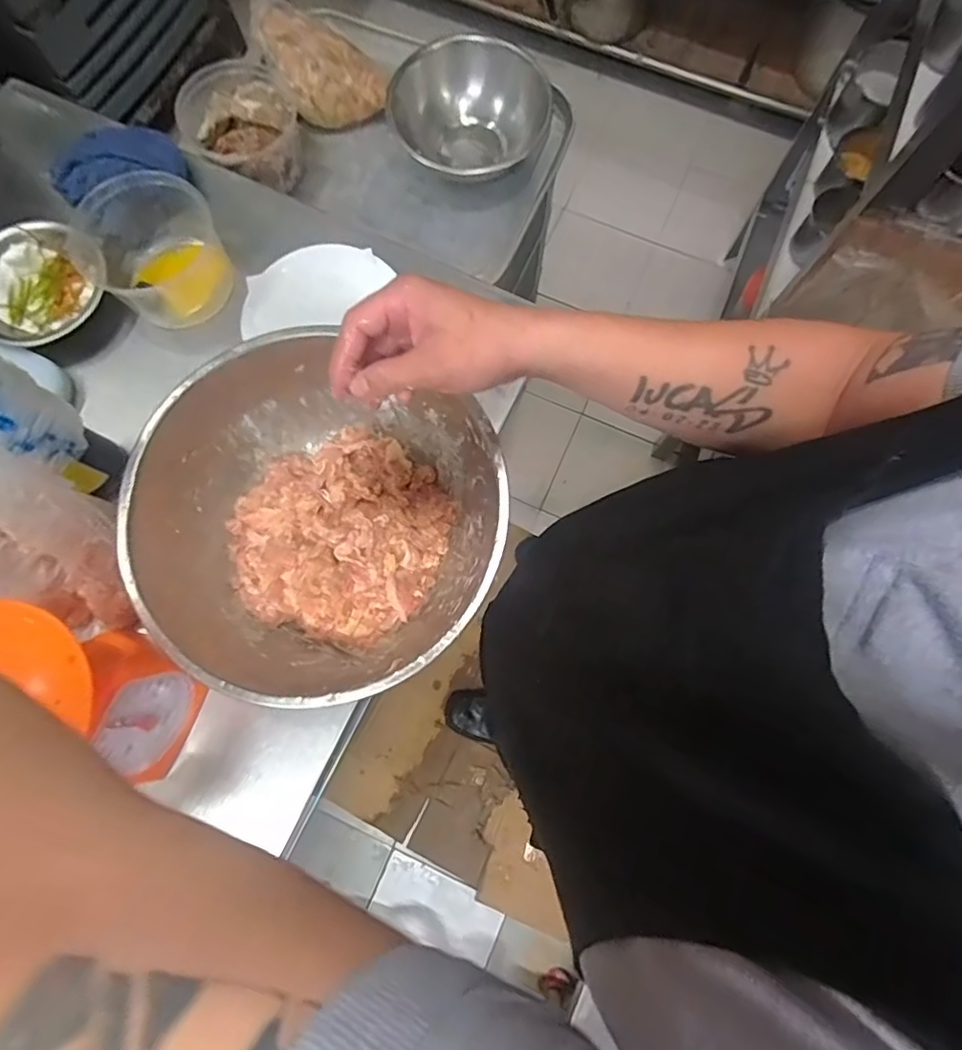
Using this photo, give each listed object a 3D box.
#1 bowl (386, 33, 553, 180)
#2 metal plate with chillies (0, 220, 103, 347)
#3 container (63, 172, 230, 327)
[{"bbox_3d":[-0.016,-0.541,0.721,0.166,0.096,0.197,32,79,7],"label":"bowl"},{"bbox_3d":[-0.502,-0.263,0.611,0.133,0.040,0.124,0,77,0],"label":"metal plate with chillies"},{"bbox_3d":[-0.374,-0.316,0.606,0.156,0.080,0.133,33,79,7],"label":"container"}]

